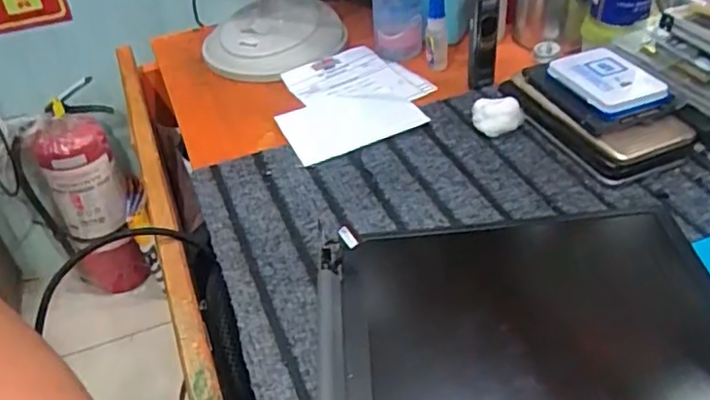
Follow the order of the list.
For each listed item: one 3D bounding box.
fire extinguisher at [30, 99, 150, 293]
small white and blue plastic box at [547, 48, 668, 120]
[{"bbox_3d":[-0.565,0.018,1.355,0.154,0.451,0.117,-23,43,-21],"label":"fire extinguisher"},{"bbox_3d":[0.193,-0.092,0.482,0.064,0.013,0.076,-16,41,-14],"label":"small white and blue plastic box"}]

